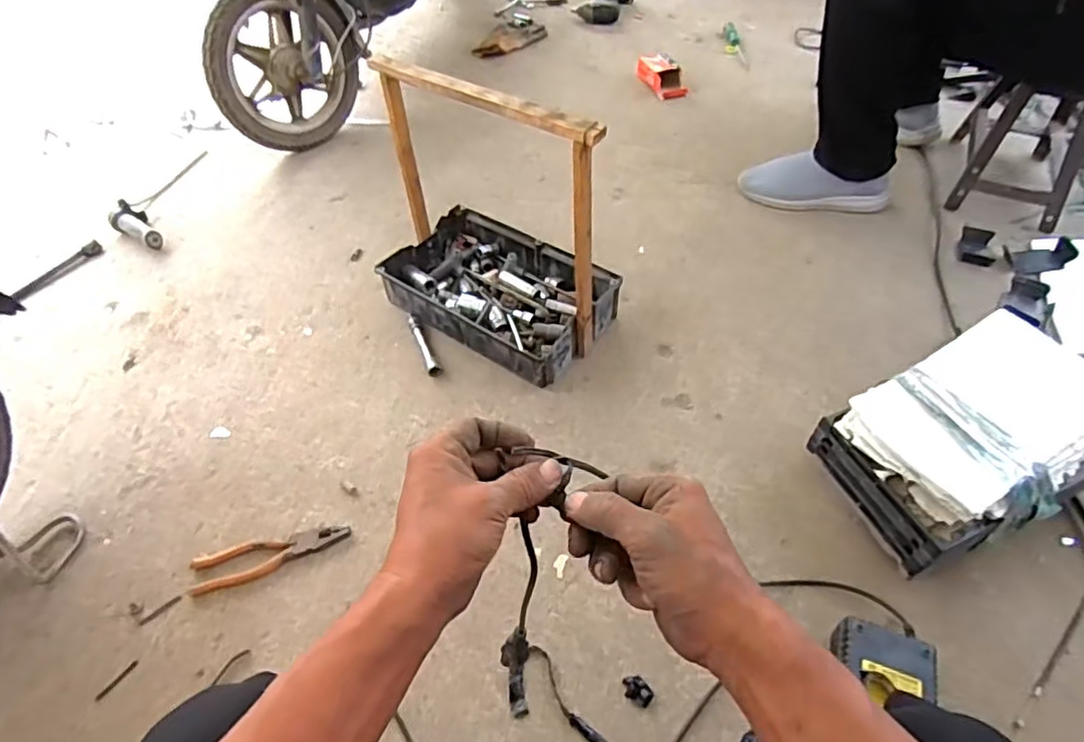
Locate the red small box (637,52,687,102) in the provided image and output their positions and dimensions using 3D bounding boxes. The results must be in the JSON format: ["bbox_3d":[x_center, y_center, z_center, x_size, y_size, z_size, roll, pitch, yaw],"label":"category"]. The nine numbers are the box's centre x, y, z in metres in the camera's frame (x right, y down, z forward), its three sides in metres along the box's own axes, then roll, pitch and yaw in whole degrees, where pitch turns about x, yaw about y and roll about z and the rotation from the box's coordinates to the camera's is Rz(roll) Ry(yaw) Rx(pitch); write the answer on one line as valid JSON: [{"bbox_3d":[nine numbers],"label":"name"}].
[{"bbox_3d":[0.285,-0.711,1.478,0.068,0.057,0.151,-21,52,-15],"label":"red small box"}]

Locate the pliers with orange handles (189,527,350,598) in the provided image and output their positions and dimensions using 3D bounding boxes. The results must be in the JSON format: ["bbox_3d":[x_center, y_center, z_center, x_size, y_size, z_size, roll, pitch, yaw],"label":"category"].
[{"bbox_3d":[-0.337,0.227,0.772,0.188,0.014,0.049,-15,51,-10],"label":"pliers with orange handles"}]

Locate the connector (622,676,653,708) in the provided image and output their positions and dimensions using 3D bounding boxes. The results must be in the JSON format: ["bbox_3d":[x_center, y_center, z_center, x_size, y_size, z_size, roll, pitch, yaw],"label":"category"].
[{"bbox_3d":[0.103,0.342,0.664,0.034,0.006,0.024,37,62,26],"label":"connector"}]

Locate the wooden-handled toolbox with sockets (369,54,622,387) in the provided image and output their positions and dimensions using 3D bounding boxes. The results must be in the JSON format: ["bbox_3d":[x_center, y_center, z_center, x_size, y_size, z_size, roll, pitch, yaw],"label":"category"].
[{"bbox_3d":[-0.073,-0.222,0.904,0.353,0.366,0.220,29,56,24],"label":"wooden-handled toolbox with sockets"}]

